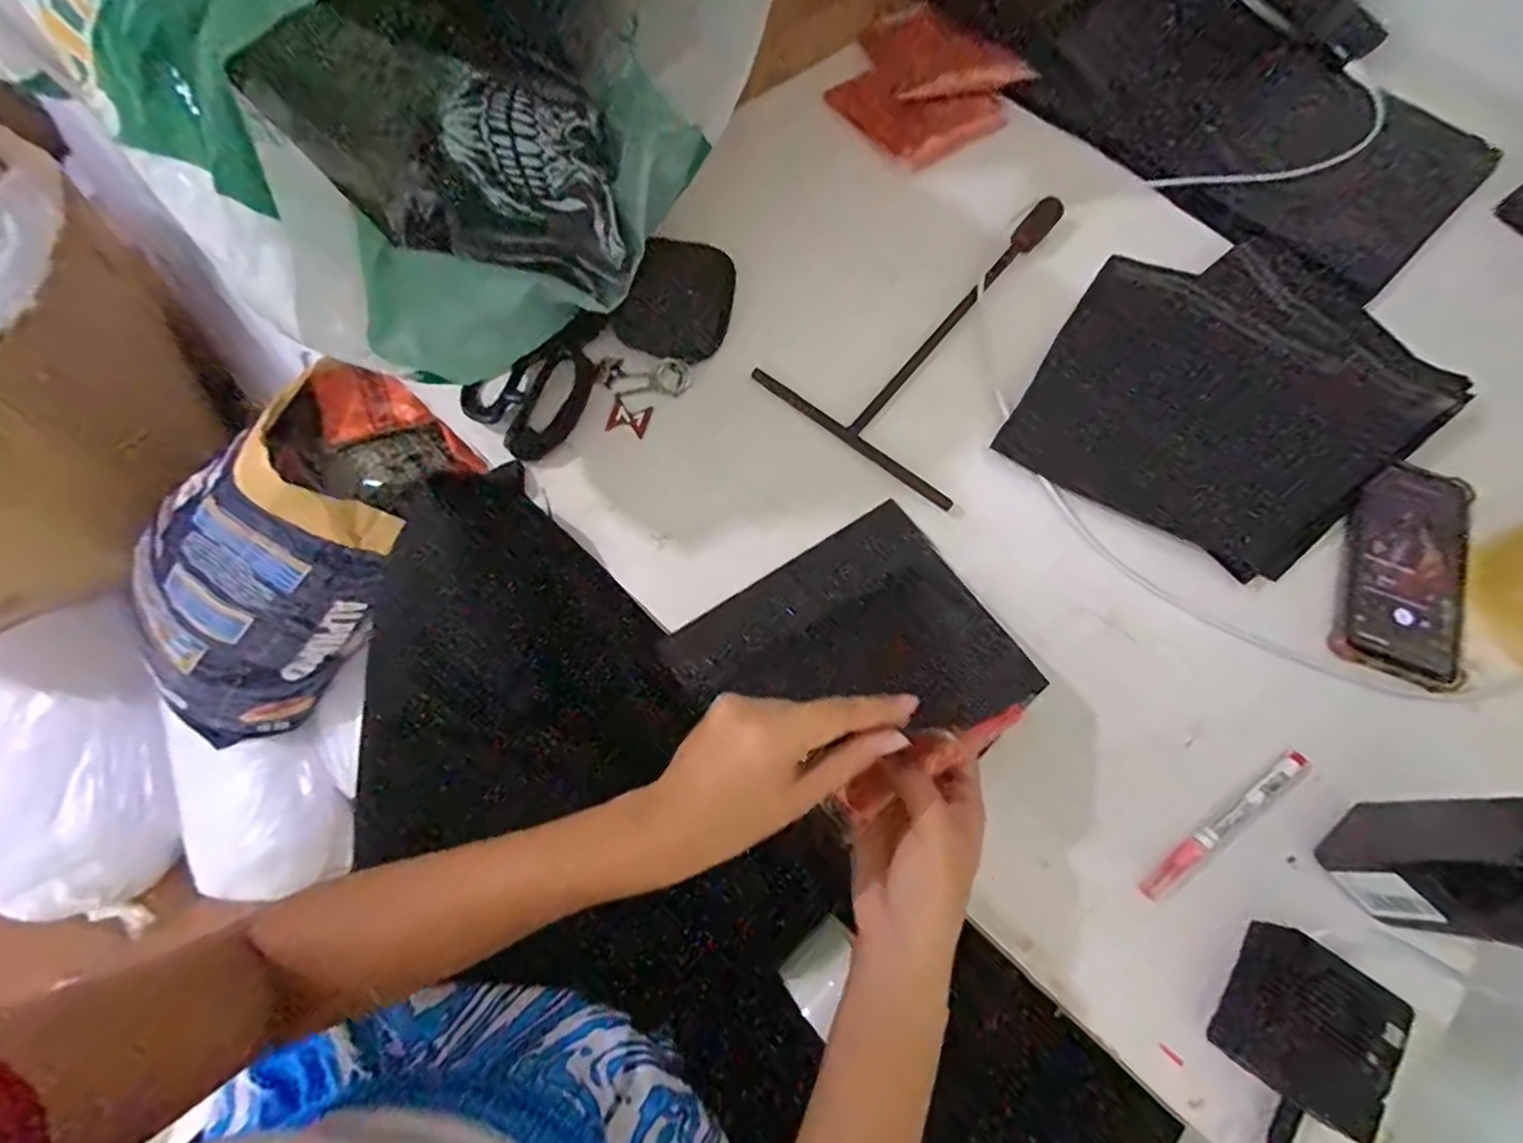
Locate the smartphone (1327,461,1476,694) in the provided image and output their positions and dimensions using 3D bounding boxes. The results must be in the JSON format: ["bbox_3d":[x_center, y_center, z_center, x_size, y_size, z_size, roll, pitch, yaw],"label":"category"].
[{"bbox_3d":[0.454,-0.004,0.479,0.080,0.013,0.165,23,72,7],"label":"smartphone"}]

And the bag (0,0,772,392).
[{"bbox_3d":[-0.223,-0.332,0.420,0.323,0.204,0.360,-39,77,-14],"label":"bag"}]

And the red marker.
[{"bbox_3d":[0.286,0.154,0.421,0.138,0.012,0.014,-33,75,-12],"label":"red marker"}]

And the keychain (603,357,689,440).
[{"bbox_3d":[-0.087,-0.134,0.519,0.065,0.010,0.062,-3,71,-2],"label":"keychain"}]

